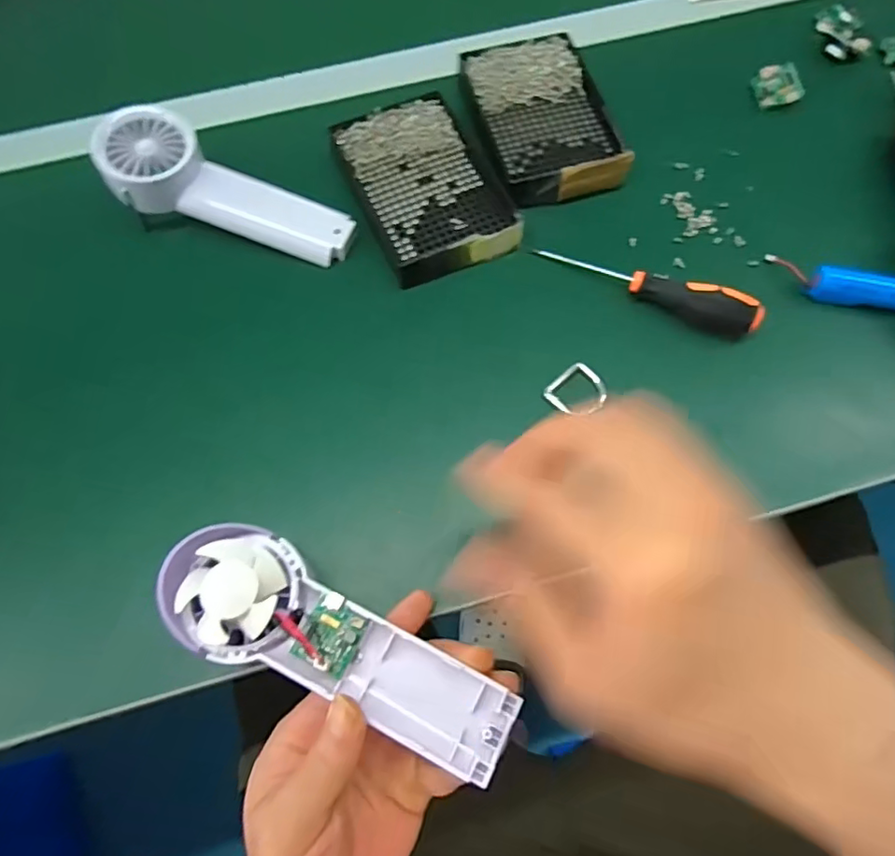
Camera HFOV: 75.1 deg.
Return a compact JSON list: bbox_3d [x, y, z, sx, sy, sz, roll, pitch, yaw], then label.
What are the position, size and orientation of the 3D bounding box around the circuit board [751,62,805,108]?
[{"bbox_3d":[0.249,-0.259,0.440,0.030,0.008,0.032,-16,87,18],"label":"circuit board"}]

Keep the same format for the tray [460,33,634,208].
[{"bbox_3d":[0.068,-0.227,0.428,0.087,0.029,0.140,-15,68,-5],"label":"tray"}]

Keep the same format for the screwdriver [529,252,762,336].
[{"bbox_3d":[0.128,-0.091,0.372,0.140,0.023,0.019,25,71,11],"label":"screwdriver"}]

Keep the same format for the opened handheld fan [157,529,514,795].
[{"bbox_3d":[-0.052,0.105,0.276,0.171,0.024,0.057,28,71,4],"label":"opened handheld fan"}]

